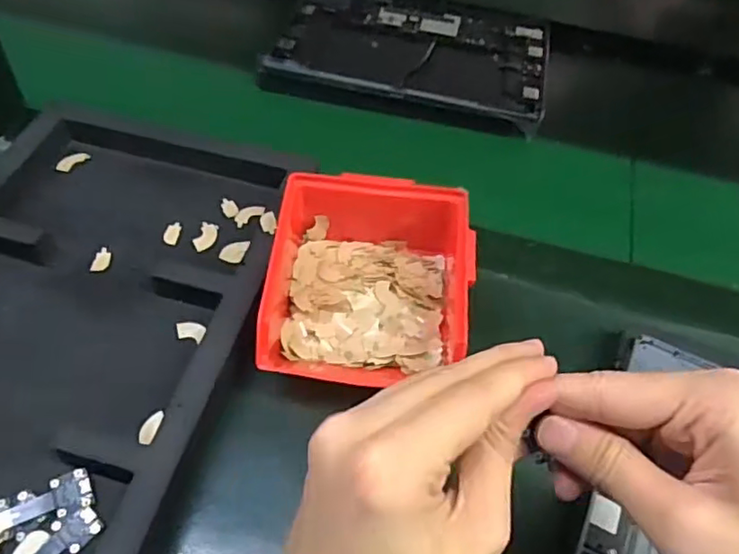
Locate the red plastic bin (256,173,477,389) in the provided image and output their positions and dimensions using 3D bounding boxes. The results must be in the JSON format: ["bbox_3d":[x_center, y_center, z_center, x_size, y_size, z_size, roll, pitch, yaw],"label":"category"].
[{"bbox_3d":[0.000,0.001,0.391,0.123,0.064,0.132,4,52,-1],"label":"red plastic bin"}]

